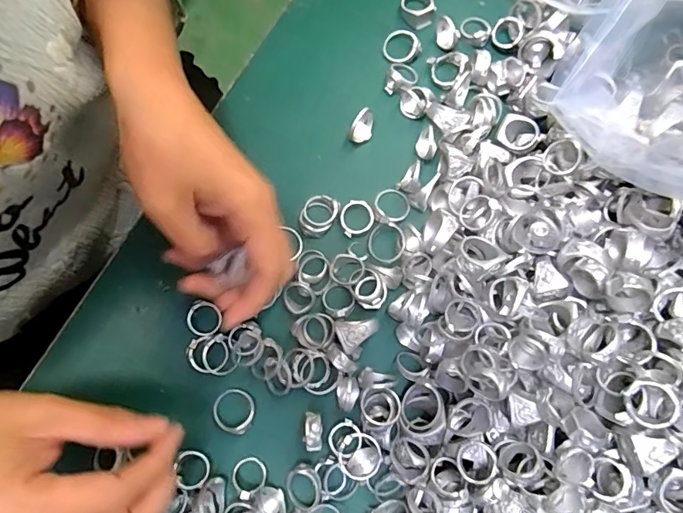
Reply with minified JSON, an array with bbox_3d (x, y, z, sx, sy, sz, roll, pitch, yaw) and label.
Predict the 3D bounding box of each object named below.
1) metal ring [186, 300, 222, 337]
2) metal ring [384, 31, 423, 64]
[{"bbox_3d":[-0.086,0.039,0.291,0.021,0.004,0.020,0,81,0],"label":"metal ring"},{"bbox_3d":[0.042,-0.146,0.324,0.024,0.006,0.024,0,81,0],"label":"metal ring"}]

